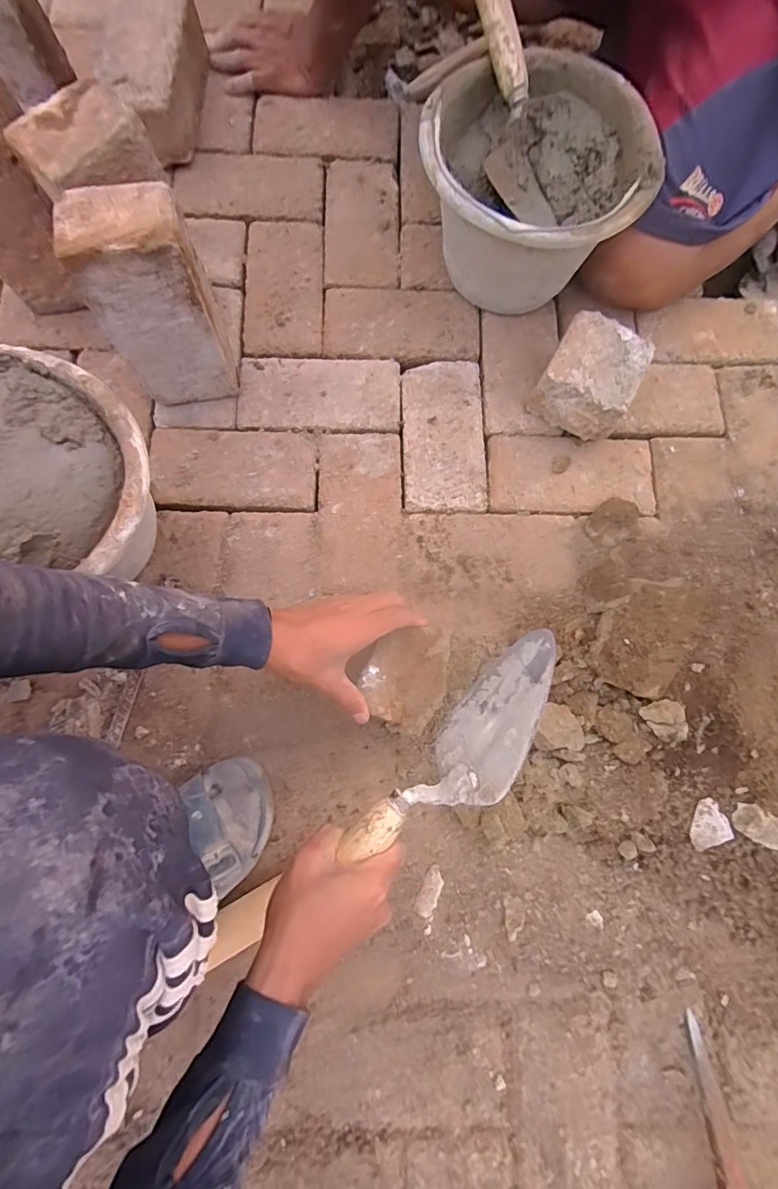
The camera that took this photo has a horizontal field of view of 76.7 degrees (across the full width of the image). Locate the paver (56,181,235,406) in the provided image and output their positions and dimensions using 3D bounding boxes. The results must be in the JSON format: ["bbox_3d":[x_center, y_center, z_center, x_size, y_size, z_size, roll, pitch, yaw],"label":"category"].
[{"bbox_3d":[-0.239,-0.302,0.530,0.110,0.217,0.074,-11,79,-3],"label":"paver"}]

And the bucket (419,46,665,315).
[{"bbox_3d":[0.164,-0.463,0.595,0.238,0.172,0.249,0,80,-2],"label":"bucket"}]

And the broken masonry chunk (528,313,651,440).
[{"bbox_3d":[0.239,-0.257,0.598,0.108,0.089,0.113,32,81,4],"label":"broken masonry chunk"}]

